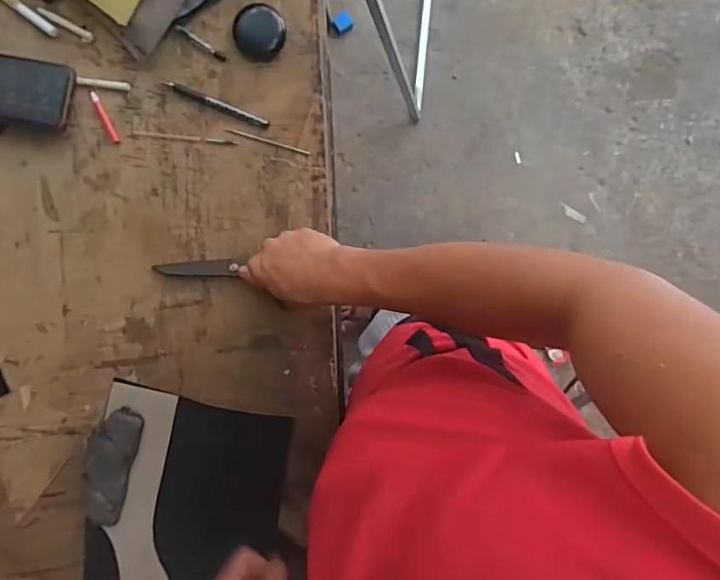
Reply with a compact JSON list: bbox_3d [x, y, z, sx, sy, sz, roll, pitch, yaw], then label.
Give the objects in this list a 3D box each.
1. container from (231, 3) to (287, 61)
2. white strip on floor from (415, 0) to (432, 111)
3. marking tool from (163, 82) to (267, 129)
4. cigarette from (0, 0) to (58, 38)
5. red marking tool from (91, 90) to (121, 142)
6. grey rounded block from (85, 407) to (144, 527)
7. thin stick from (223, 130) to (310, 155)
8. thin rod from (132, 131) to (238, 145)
[{"bbox_3d":[-0.121,-0.307,0.597,0.061,0.013,0.068,-43,91,1],"label":"container"},{"bbox_3d":[0.183,-0.705,1.457,0.025,0.015,0.358,5,92,1],"label":"white strip on floor"},{"bbox_3d":[-0.172,-0.223,0.606,0.133,0.005,0.011,22,92,-1],"label":"marking tool"},{"bbox_3d":[-0.417,-0.346,0.602,0.129,0.008,0.014,36,92,0],"label":"cigarette"},{"bbox_3d":[-0.309,-0.208,0.611,0.009,0.004,0.067,-28,91,2],"label":"red marking tool"},{"bbox_3d":[-0.315,0.223,0.633,0.056,0.016,0.151,15,92,-1],"label":"grey rounded block"},{"bbox_3d":[-0.111,-0.179,0.608,0.106,0.004,0.004,16,92,1],"label":"thin stick"},{"bbox_3d":[-0.214,-0.185,0.613,0.128,0.004,0.007,6,92,0],"label":"thin rod"}]

